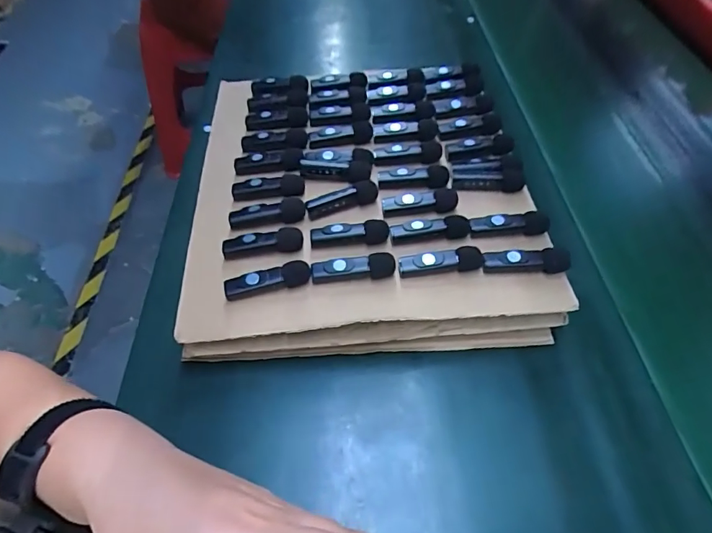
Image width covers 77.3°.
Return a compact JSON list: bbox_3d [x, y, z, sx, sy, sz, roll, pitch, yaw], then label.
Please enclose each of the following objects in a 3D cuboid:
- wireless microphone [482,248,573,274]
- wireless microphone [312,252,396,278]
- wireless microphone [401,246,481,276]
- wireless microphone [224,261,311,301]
[{"bbox_3d":[0.131,-0.004,0.343,0.063,0.016,0.015,1,52,-3],"label":"wireless microphone"},{"bbox_3d":[-0.002,-0.001,0.343,0.063,0.012,0.015,-1,52,-4],"label":"wireless microphone"},{"bbox_3d":[0.066,-0.005,0.345,0.063,0.018,0.015,-2,53,-6],"label":"wireless microphone"},{"bbox_3d":[-0.067,0.011,0.339,0.064,0.018,0.014,-12,54,-12],"label":"wireless microphone"}]

